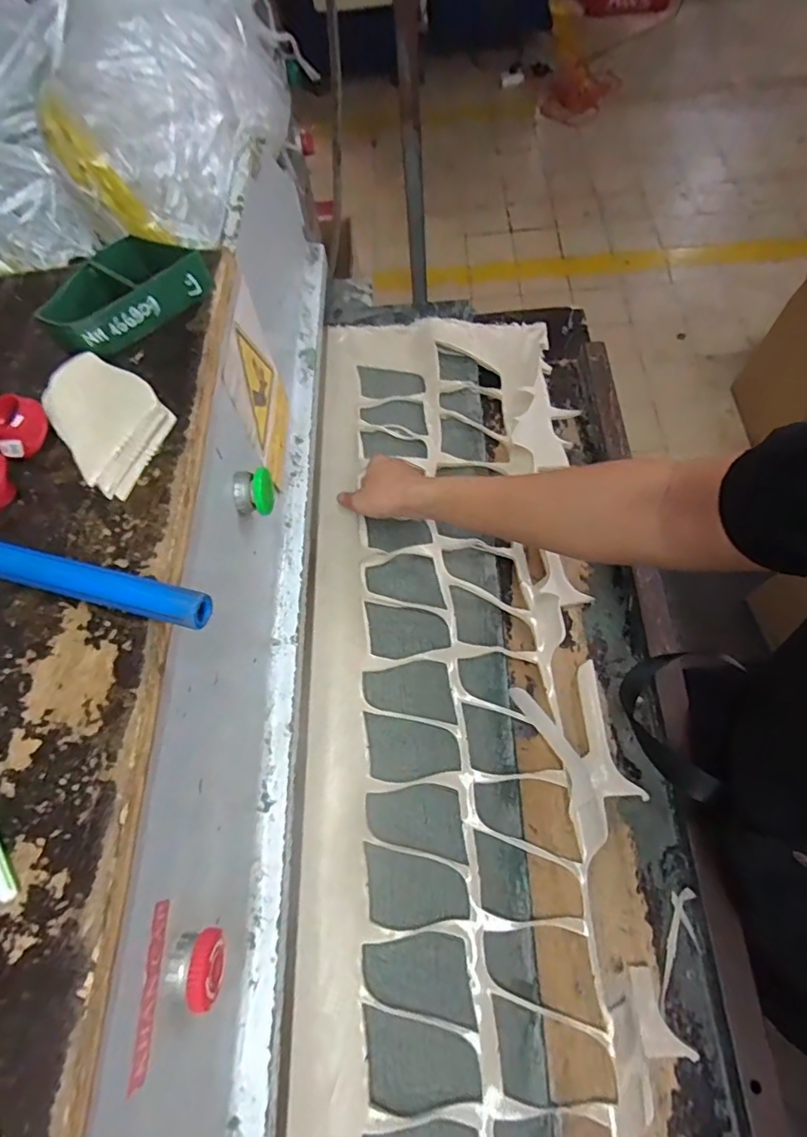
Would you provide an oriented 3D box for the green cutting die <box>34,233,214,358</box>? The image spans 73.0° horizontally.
[{"bbox_3d":[-0.203,-0.201,0.392,0.073,0.028,0.108,40,73,20],"label":"green cutting die"}]

